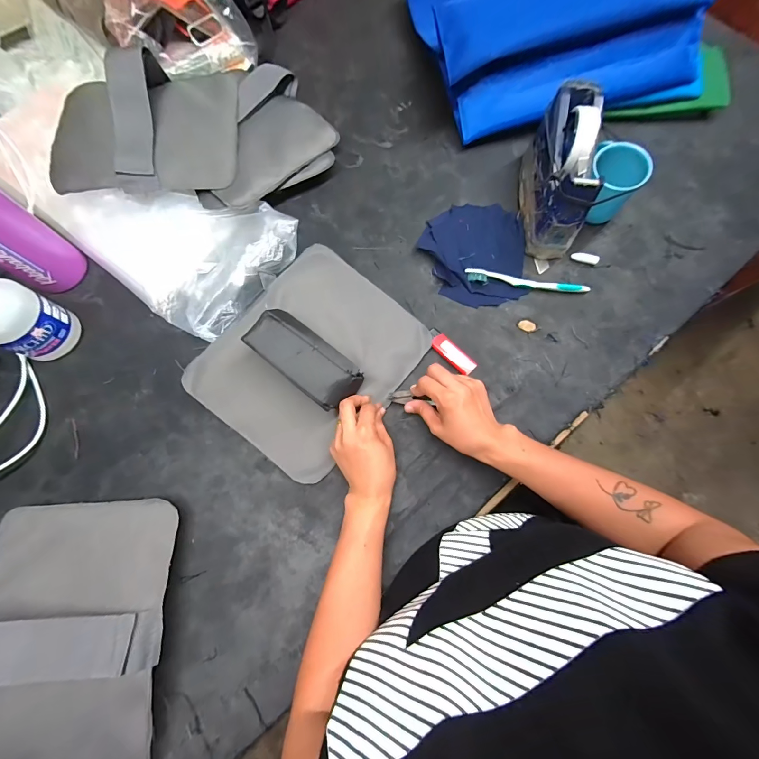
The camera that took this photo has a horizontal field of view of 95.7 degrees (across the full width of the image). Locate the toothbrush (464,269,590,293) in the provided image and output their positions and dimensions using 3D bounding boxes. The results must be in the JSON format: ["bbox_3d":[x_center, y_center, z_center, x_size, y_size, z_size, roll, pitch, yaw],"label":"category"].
[{"bbox_3d":[0.213,-0.141,0.500,0.174,0.013,0.016,8,74,2],"label":"toothbrush"}]

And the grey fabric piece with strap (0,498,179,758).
[{"bbox_3d":[-0.341,0.272,0.356,0.222,0.074,0.268,-3,74,-1],"label":"grey fabric piece with strap"}]

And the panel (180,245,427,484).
[{"bbox_3d":[-0.086,-0.034,0.436,0.210,0.084,0.262,38,78,10],"label":"panel"}]

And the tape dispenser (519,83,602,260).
[{"bbox_3d":[0.255,-0.294,0.490,0.069,0.120,0.200,8,74,2],"label":"tape dispenser"}]

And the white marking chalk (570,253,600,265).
[{"bbox_3d":[0.306,-0.181,0.510,0.038,0.012,0.011,23,75,24],"label":"white marking chalk"}]

